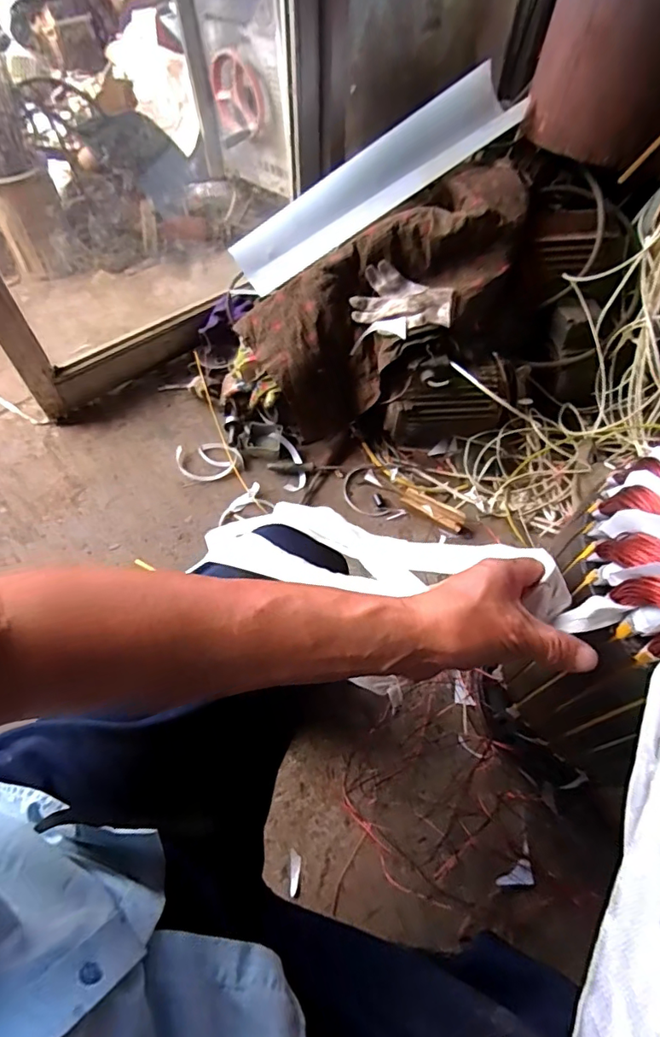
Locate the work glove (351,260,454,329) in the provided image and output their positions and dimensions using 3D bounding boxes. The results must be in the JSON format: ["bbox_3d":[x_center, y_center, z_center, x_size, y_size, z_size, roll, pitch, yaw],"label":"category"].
[{"bbox_3d":[0.136,-0.417,0.994,0.188,0.060,0.117,19,77,19],"label":"work glove"}]

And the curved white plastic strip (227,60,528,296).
[{"bbox_3d":[0.088,-0.677,1.060,0.628,0.086,0.133,-34,63,3],"label":"curved white plastic strip"}]

